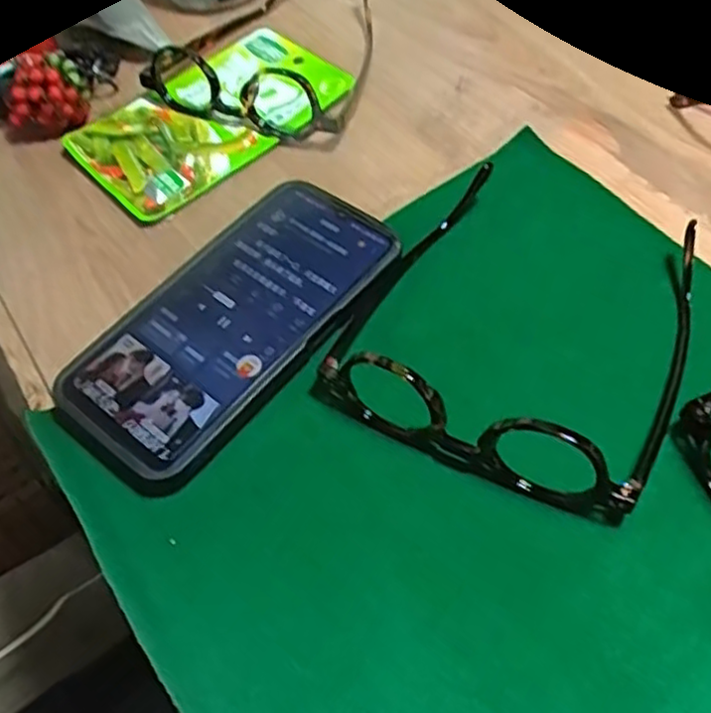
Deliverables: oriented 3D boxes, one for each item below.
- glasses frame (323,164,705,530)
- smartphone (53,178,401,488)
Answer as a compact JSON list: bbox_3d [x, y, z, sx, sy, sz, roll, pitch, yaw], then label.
[{"bbox_3d":[0.073,-0.018,0.322,0.142,0.035,0.146,23,60,20],"label":"glasses frame"},{"bbox_3d":[-0.057,-0.019,0.350,0.081,0.016,0.166,33,64,25],"label":"smartphone"}]

